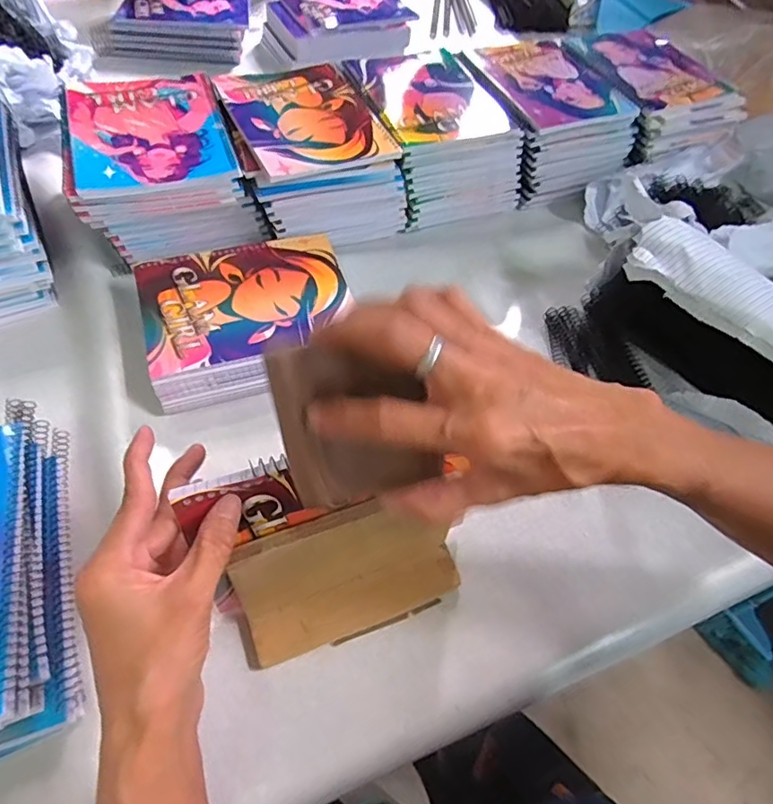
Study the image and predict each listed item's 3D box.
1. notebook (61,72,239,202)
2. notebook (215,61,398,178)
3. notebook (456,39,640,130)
[{"bbox_3d":[-0.243,-0.283,0.560,0.148,0.008,0.193,-14,57,-16],"label":"notebook"},{"bbox_3d":[-0.090,-0.321,0.604,0.152,0.008,0.203,-18,58,-18],"label":"notebook"},{"bbox_3d":[0.199,-0.411,0.698,0.161,0.018,0.200,-16,57,-17],"label":"notebook"}]

